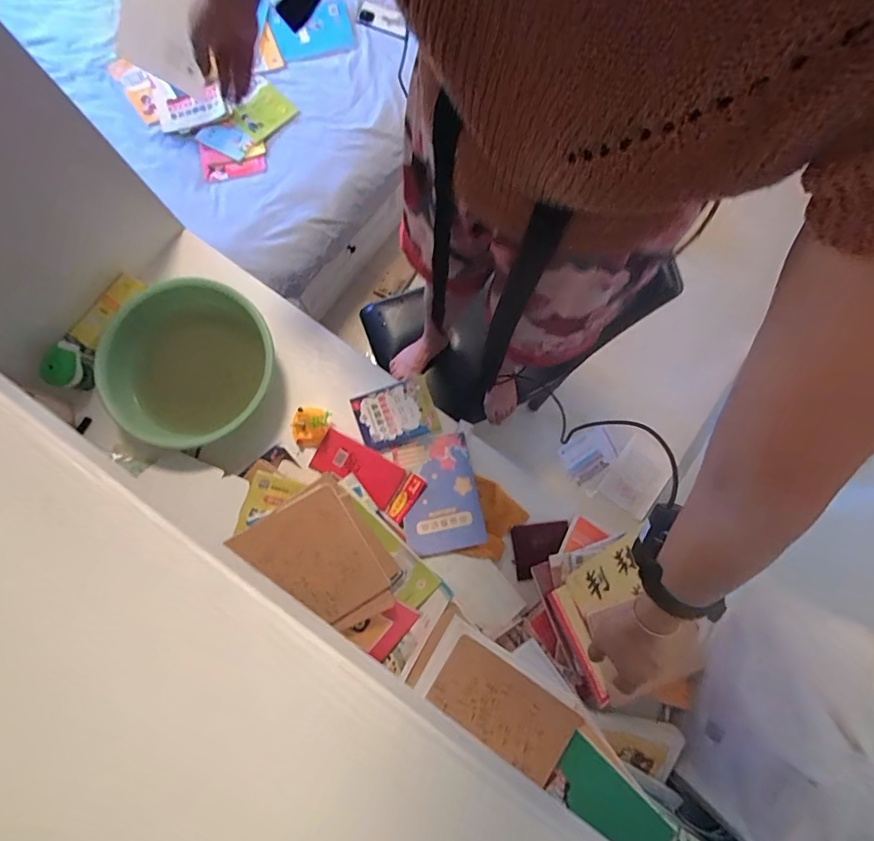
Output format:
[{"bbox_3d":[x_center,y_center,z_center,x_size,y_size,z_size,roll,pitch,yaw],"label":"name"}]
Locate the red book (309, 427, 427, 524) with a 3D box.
[{"bbox_3d":[-0.129,0.097,0.832,0.202,0.015,0.084,32,81,2],"label":"red book"}]

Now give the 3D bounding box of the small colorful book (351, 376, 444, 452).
[{"bbox_3d":[-0.078,-0.011,0.860,0.145,0.014,0.112,-18,80,-2],"label":"small colorful book"}]

